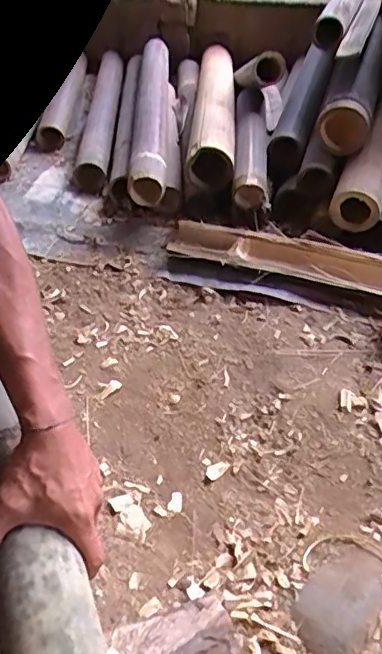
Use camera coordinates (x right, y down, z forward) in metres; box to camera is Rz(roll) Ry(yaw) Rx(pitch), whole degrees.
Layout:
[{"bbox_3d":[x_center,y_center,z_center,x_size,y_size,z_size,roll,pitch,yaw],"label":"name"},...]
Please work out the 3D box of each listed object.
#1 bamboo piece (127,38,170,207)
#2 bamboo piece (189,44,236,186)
[{"bbox_3d":[-0.079,-0.442,1.138,0.069,0.062,0.636,-1,43,0],"label":"bamboo piece"},{"bbox_3d":[0.045,-0.438,1.120,0.078,0.082,0.575,1,43,3],"label":"bamboo piece"}]

